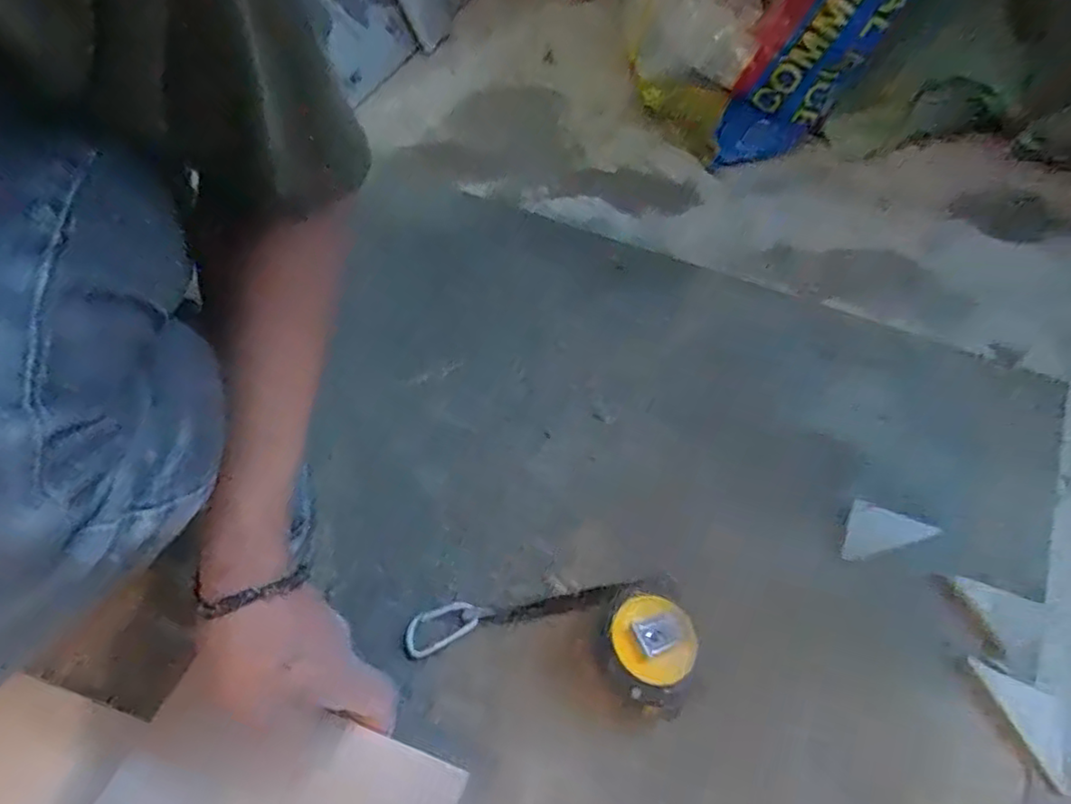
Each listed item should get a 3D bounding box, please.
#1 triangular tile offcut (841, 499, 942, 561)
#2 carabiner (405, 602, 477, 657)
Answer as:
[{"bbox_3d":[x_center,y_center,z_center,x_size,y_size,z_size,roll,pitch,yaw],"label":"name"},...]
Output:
[{"bbox_3d":[0.257,0.092,0.470,0.074,0.004,0.038,-16,55,-7],"label":"triangular tile offcut"},{"bbox_3d":[-0.067,0.160,0.445,0.053,0.010,0.030,-15,55,-6],"label":"carabiner"}]

